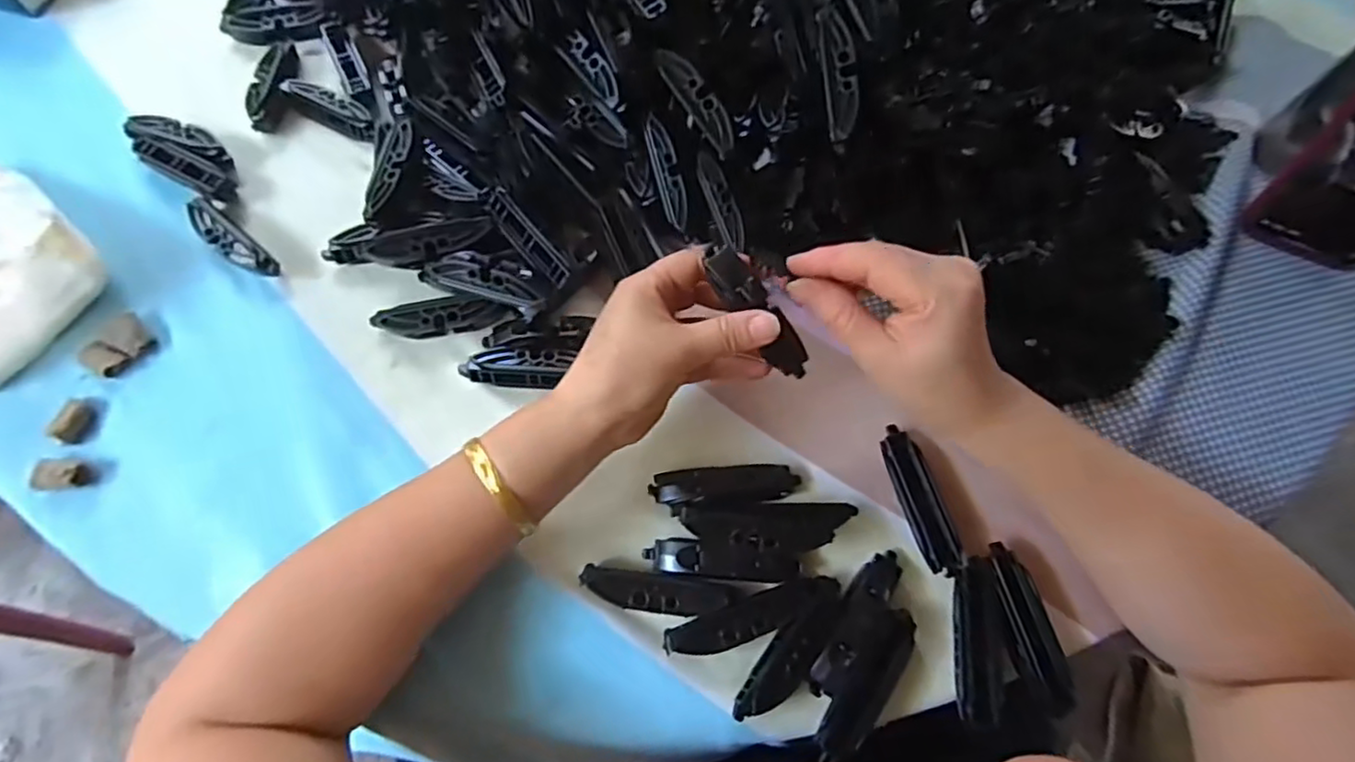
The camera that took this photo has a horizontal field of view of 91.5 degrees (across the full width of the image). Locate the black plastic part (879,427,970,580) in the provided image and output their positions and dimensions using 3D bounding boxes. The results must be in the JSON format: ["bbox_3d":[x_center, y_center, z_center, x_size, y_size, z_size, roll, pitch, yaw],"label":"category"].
[{"bbox_3d":[0.131,0.064,0.357,0.019,0.015,0.081,-13,69,-7],"label":"black plastic part"}]

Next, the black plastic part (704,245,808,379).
[{"bbox_3d":[0.042,-0.033,0.337,0.016,0.015,0.078,-43,108,-17],"label":"black plastic part"}]

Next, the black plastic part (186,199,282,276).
[{"bbox_3d":[-0.276,-0.086,0.408,0.076,0.018,0.019,38,72,13],"label":"black plastic part"}]

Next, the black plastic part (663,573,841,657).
[{"bbox_3d":[0.039,0.119,0.334,0.092,0.011,0.019,-19,70,-9],"label":"black plastic part"}]

